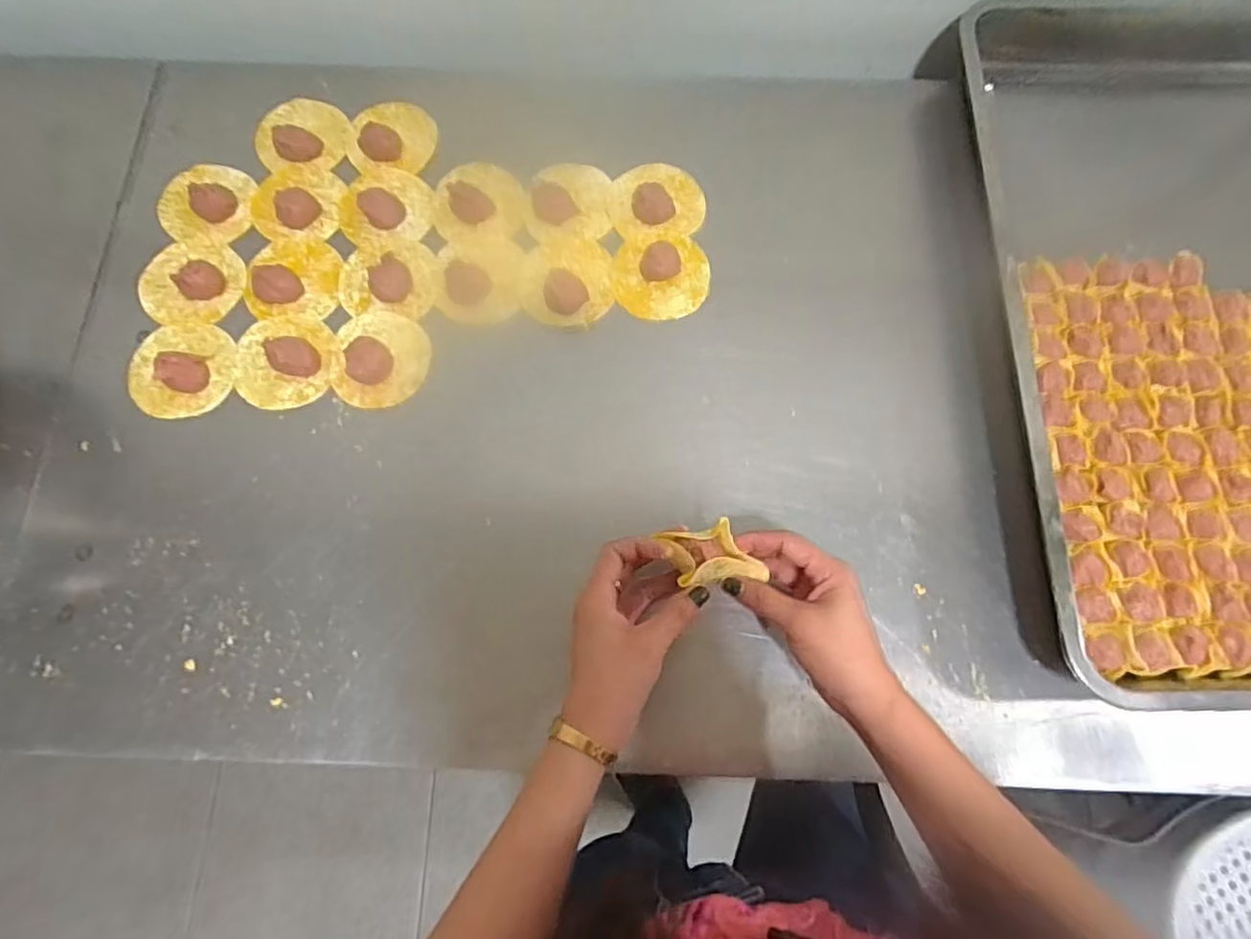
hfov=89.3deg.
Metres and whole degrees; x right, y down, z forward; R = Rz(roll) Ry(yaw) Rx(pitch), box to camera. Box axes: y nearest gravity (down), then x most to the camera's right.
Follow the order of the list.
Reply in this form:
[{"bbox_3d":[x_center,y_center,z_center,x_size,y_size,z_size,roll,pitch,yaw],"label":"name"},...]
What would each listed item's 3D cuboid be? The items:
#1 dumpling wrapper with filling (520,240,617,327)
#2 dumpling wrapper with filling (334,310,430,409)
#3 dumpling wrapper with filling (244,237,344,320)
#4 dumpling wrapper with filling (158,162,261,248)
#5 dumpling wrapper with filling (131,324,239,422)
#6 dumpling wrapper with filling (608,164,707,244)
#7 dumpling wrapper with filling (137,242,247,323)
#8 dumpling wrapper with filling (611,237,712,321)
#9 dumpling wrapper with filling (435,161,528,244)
[{"bbox_3d":[-0.048,-0.159,0.527,0.078,0.018,0.079,2,74,0],"label":"dumpling wrapper with filling"},{"bbox_3d":[-0.198,-0.093,0.510,0.072,0.021,0.083,0,74,-1],"label":"dumpling wrapper with filling"},{"bbox_3d":[-0.280,-0.165,0.531,0.074,0.023,0.072,0,74,-1],"label":"dumpling wrapper with filling"},{"bbox_3d":[-0.365,-0.235,0.554,0.075,0.012,0.076,4,74,0],"label":"dumpling wrapper with filling"},{"bbox_3d":[-0.359,-0.082,0.509,0.078,0.021,0.080,-2,74,-2],"label":"dumpling wrapper with filling"},{"bbox_3d":[0.027,-0.239,0.549,0.082,0.023,0.076,0,74,-1],"label":"dumpling wrapper with filling"},{"bbox_3d":[-0.364,-0.160,0.529,0.077,0.018,0.077,-4,74,-2],"label":"dumpling wrapper with filling"},{"bbox_3d":[0.031,-0.165,0.523,0.081,0.030,0.071,-5,74,-2],"label":"dumpling wrapper with filling"},{"bbox_3d":[-0.126,-0.234,0.553,0.077,0.009,0.080,-3,74,-2],"label":"dumpling wrapper with filling"}]

